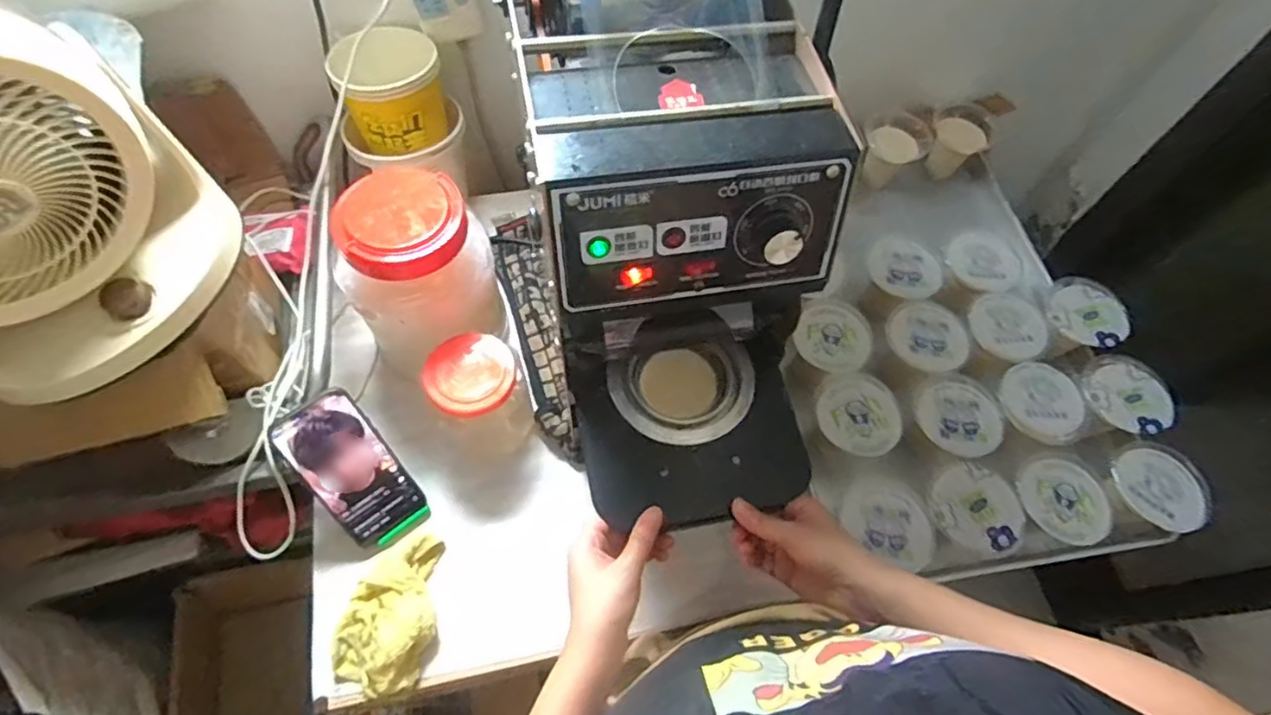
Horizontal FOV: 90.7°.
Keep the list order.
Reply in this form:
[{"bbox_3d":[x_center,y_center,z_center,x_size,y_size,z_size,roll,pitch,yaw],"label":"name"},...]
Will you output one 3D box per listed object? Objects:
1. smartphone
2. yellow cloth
[{"bbox_3d":[-0.279,0.110,0.618,0.079,0.017,0.152,-35,108,-19],"label":"smartphone"},{"bbox_3d":[-0.232,0.245,0.611,0.093,0.046,0.141,21,63,7],"label":"yellow cloth"}]

